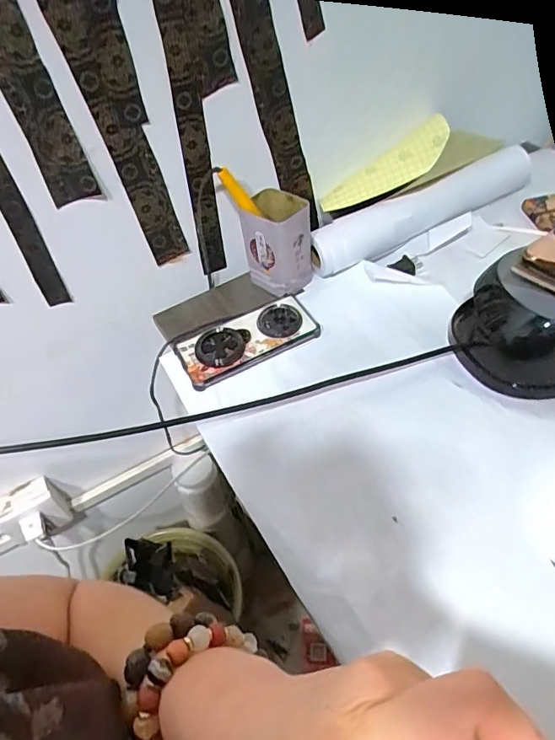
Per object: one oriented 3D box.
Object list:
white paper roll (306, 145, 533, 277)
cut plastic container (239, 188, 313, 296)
[{"bbox_3d":[0.206,-0.224,0.698,0.353,0.062,0.059,-26,54,-17],"label":"white paper roll"},{"bbox_3d":[0.000,-0.162,0.645,0.084,0.106,0.080,-6,51,-1],"label":"cut plastic container"}]

